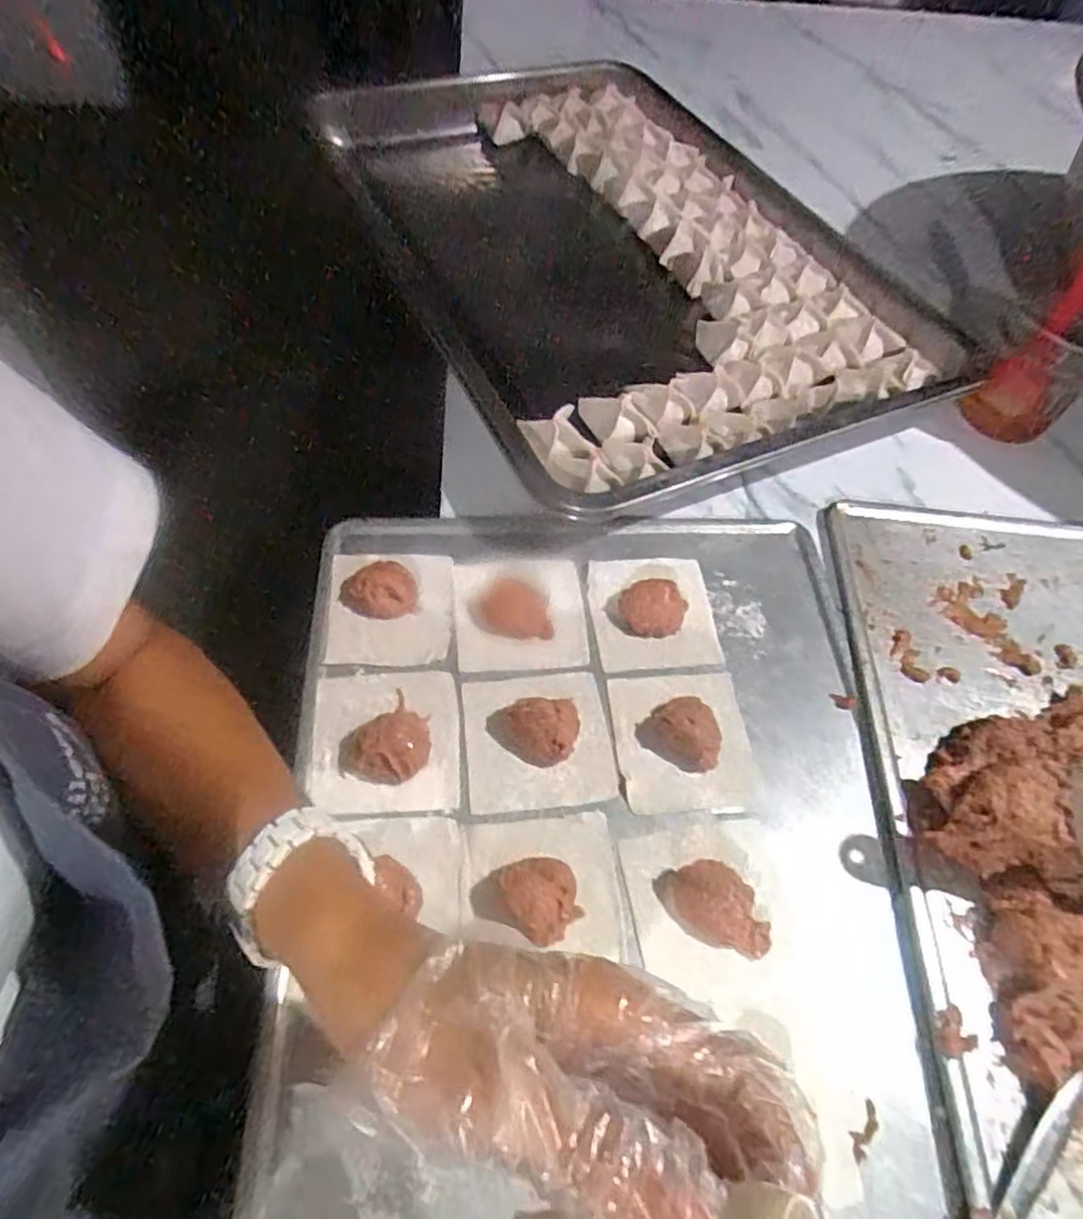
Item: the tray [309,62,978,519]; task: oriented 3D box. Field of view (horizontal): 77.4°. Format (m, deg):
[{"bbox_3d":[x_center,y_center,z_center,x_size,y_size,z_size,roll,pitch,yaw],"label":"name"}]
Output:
[{"bbox_3d":[0.065,-0.325,0.597,0.373,0.066,0.555,-20,62,-16],"label":"tray"}]

